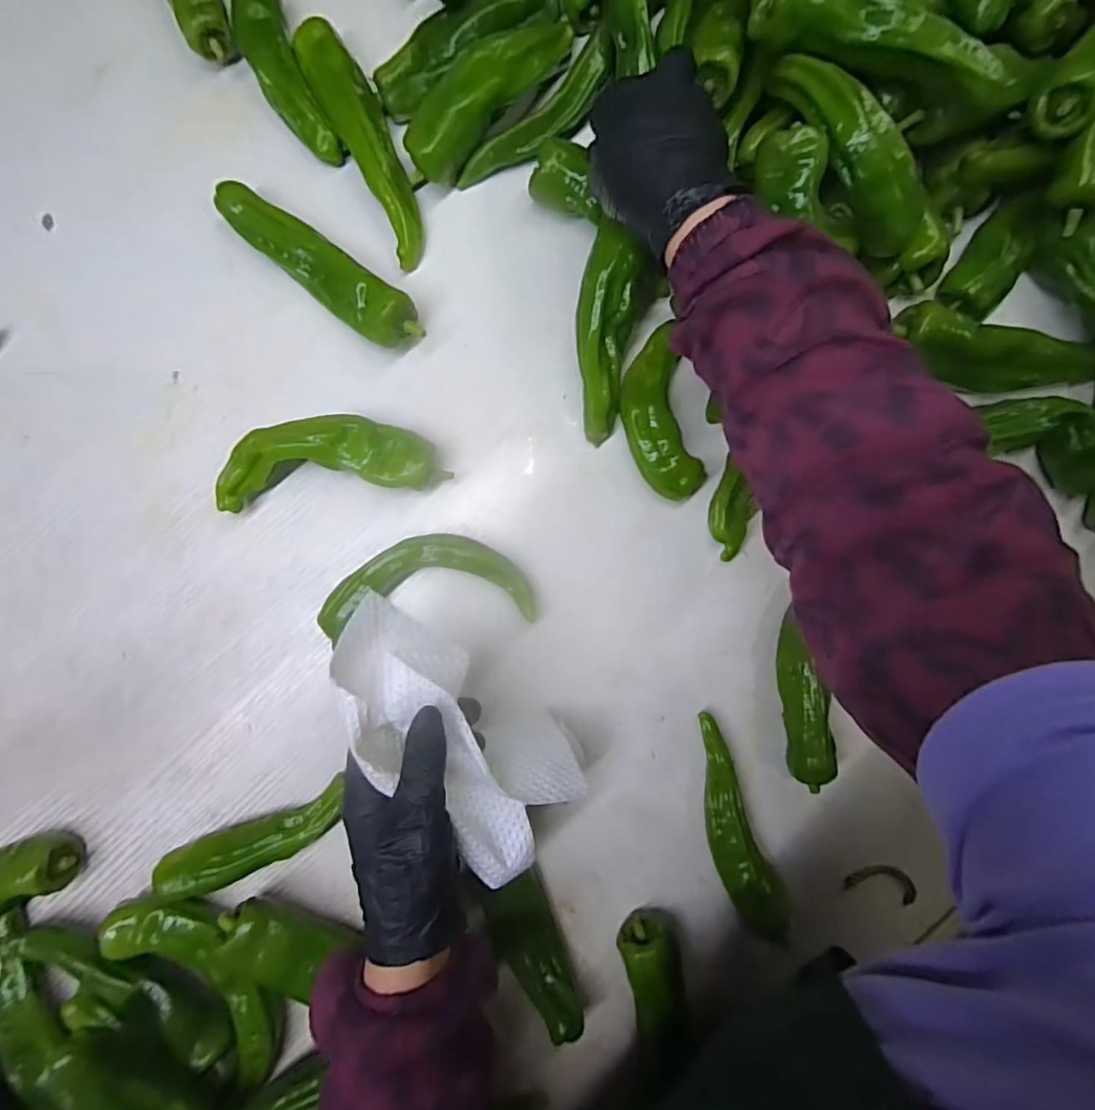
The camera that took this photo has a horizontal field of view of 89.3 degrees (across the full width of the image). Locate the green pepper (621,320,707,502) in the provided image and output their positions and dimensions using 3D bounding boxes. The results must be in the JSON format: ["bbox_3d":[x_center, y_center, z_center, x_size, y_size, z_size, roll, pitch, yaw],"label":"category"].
[{"bbox_3d":[0.076,-0.095,0.389,0.047,0.029,0.114,-18,91,-3],"label":"green pepper"}]

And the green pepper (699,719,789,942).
[{"bbox_3d":[0.133,0.200,0.401,0.036,0.026,0.165,-21,91,-3],"label":"green pepper"}]

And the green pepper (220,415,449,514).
[{"bbox_3d":[-0.151,-0.066,0.389,0.152,0.043,0.052,-7,90,-3],"label":"green pepper"}]

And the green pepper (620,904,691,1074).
[{"bbox_3d":[0.078,0.304,0.396,0.044,0.043,0.098,-11,90,-3],"label":"green pepper"}]

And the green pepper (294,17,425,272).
[{"bbox_3d":[-0.125,-0.286,0.389,0.038,0.036,0.161,-25,91,-3],"label":"green pepper"}]

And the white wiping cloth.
[{"bbox_3d":[-0.054,0.099,0.320,0.078,0.063,0.170,-42,103,-3],"label":"white wiping cloth"}]

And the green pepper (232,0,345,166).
[{"bbox_3d":[-0.184,-0.335,0.386,0.036,0.031,0.121,-22,91,-3],"label":"green pepper"}]

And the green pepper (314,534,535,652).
[{"bbox_3d":[-0.084,0.019,0.394,0.142,0.033,0.064,-6,90,-3],"label":"green pepper"}]

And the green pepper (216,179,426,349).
[{"bbox_3d":[-0.156,-0.197,0.385,0.157,0.042,0.036,37,88,-2],"label":"green pepper"}]

